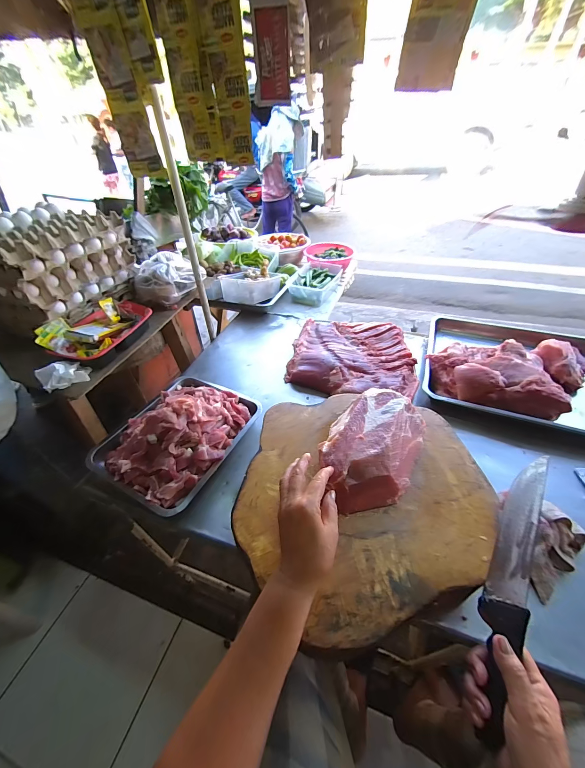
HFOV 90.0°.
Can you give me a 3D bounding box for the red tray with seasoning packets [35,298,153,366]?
[{"bbox_3d":[-0.444,-0.132,0.677,0.140,0.067,0.223,13,47,14],"label":"red tray with seasoning packets"}]

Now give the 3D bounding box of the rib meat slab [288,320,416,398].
[{"bbox_3d":[0.166,-0.081,0.826,0.330,0.048,0.279,8,46,9],"label":"rib meat slab"}]

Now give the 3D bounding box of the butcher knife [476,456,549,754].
[{"bbox_3d":[0.271,0.245,0.363,0.024,0.051,0.312,30,72,-18],"label":"butcher knife"}]

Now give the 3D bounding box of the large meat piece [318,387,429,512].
[{"bbox_3d":[0.136,0.103,0.488,0.136,0.064,0.218,23,50,23],"label":"large meat piece"}]

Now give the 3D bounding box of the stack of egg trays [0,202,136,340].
[{"bbox_3d":[-0.611,-0.291,0.719,0.289,0.188,0.289,11,46,12],"label":"stack of egg trays"}]

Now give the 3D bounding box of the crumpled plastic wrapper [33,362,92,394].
[{"bbox_3d":[-0.455,-0.018,0.584,0.081,0.048,0.059,-23,49,-20],"label":"crumpled plastic wrapper"}]

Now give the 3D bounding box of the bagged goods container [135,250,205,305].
[{"bbox_3d":[-0.354,-0.303,0.823,0.129,0.095,0.171,24,50,24],"label":"bagged goods container"}]

